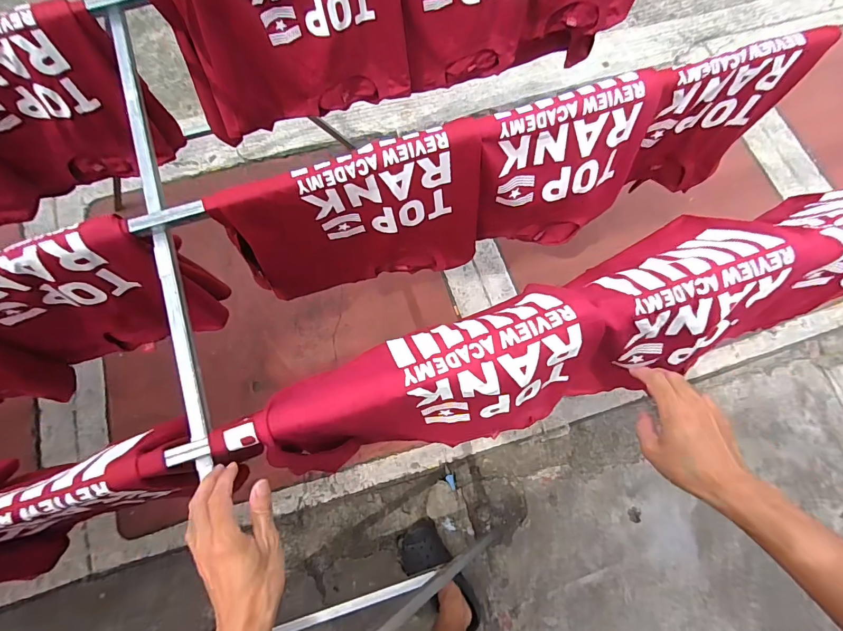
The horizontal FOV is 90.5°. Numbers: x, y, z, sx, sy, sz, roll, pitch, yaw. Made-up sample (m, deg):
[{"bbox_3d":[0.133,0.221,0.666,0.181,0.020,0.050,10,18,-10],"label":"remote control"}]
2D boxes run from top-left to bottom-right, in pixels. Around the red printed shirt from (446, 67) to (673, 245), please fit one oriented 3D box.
[{"bbox_3d":[0.244,-0.250,0.771,0.327,0.313,0.128,-16,79,-7],"label":"red printed shirt"}]

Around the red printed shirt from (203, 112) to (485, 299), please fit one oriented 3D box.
[{"bbox_3d":[-0.103,-0.163,0.759,0.433,0.330,0.093,-13,78,-6],"label":"red printed shirt"}]

